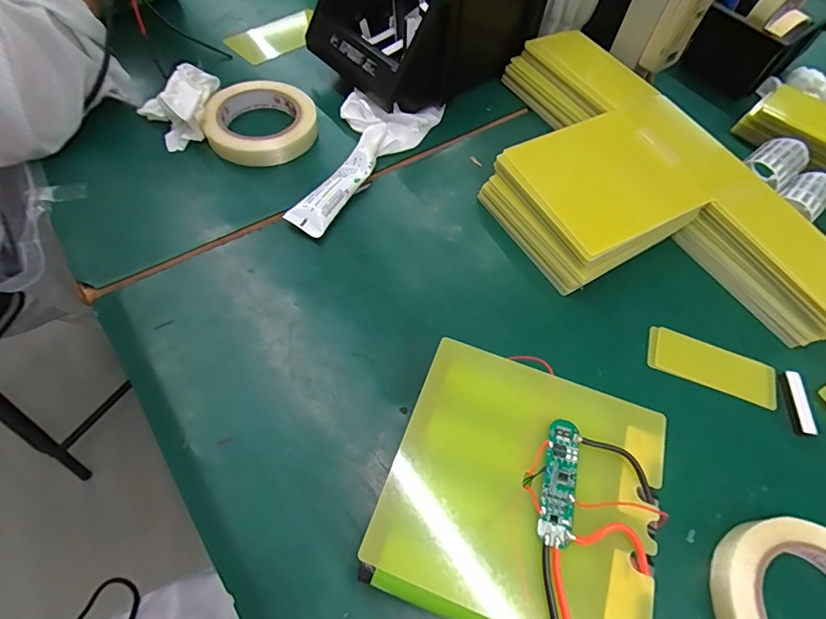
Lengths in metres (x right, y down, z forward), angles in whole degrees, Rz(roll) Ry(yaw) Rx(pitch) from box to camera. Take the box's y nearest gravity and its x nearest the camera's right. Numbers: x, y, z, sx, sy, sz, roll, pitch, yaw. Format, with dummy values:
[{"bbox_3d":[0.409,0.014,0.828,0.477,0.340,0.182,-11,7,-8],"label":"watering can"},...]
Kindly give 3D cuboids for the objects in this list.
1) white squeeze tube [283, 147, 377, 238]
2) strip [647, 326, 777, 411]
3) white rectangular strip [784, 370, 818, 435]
[{"bbox_3d":[-0.074,-0.118,0.431,0.036,0.022,0.115,28,62,12],"label":"white squeeze tube"},{"bbox_3d":[0.253,0.046,0.375,0.103,0.004,0.044,20,61,9],"label":"strip"},{"bbox_3d":[0.316,0.076,0.363,0.010,0.011,0.053,6,59,0],"label":"white rectangular strip"}]

